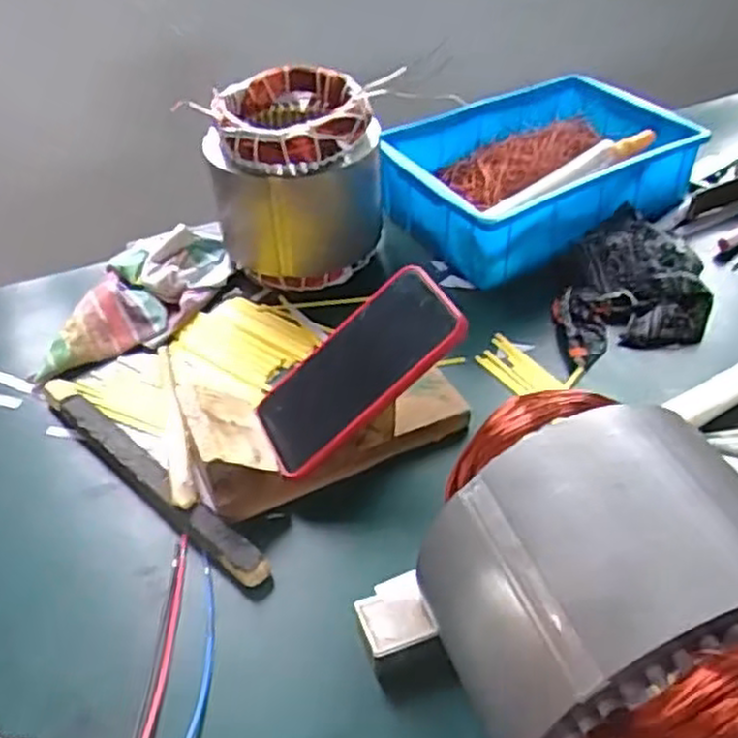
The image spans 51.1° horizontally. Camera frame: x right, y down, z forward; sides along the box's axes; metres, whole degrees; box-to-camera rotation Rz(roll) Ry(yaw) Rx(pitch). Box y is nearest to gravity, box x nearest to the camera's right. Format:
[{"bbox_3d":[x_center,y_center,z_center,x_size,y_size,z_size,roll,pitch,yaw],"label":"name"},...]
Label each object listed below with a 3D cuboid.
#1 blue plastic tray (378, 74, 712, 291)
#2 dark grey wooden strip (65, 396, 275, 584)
[{"bbox_3d":[0.174,-0.210,0.820,0.327,0.085,0.220,-28,47,-25],"label":"blue plastic tray"},{"bbox_3d":[-0.152,0.082,0.555,0.225,0.021,0.020,32,52,33],"label":"dark grey wooden strip"}]

